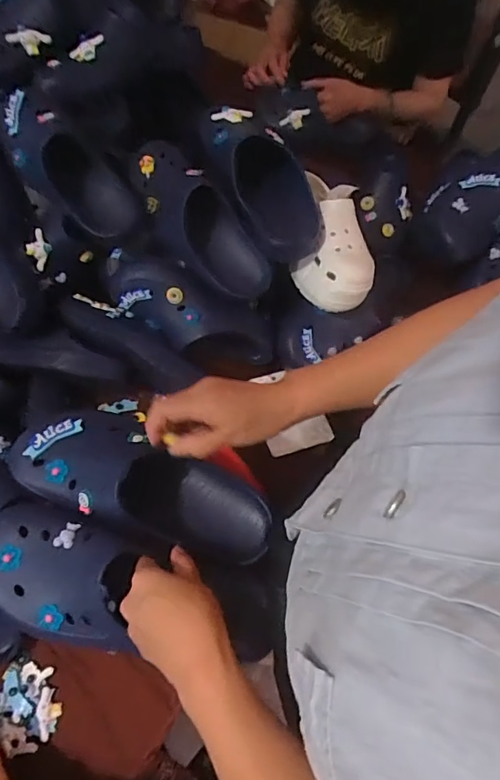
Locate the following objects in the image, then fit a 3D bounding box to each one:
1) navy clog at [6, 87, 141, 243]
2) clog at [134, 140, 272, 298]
[{"bbox_3d":[-0.260,-0.327,0.706,0.120,0.095,0.250,-41,89,-13],"label":"navy clog"},{"bbox_3d":[-0.085,-0.257,0.735,0.110,0.104,0.275,-31,73,-10],"label":"clog"}]

